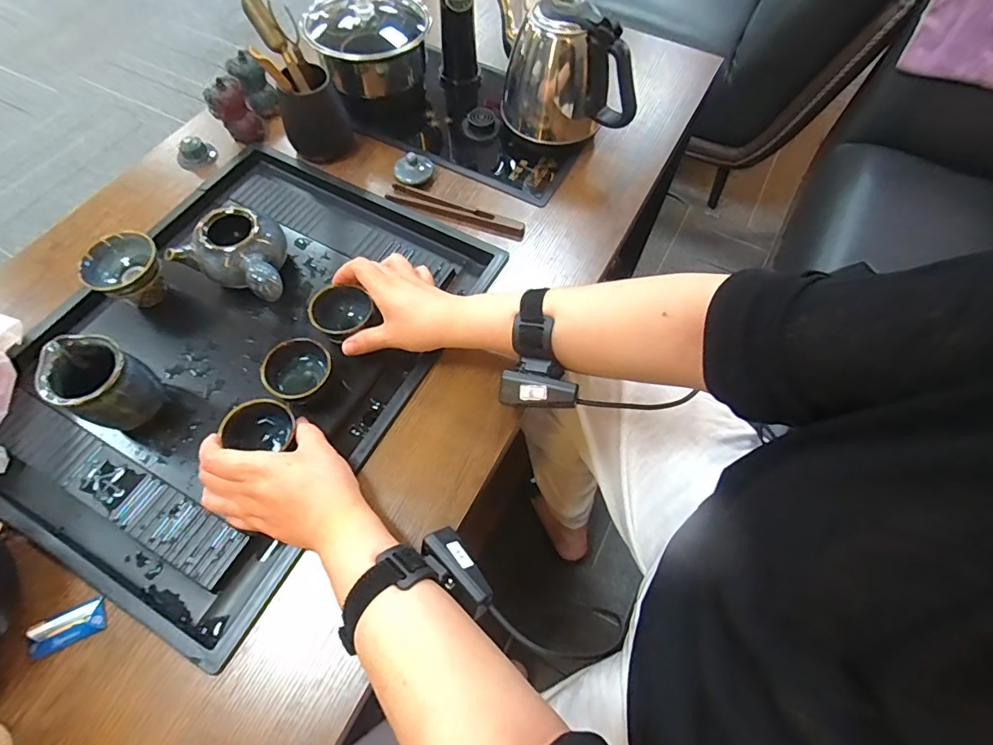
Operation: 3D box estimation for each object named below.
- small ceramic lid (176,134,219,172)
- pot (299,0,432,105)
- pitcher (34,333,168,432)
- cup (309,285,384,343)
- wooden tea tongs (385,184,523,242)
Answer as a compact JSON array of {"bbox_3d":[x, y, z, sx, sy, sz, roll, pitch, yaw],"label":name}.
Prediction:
[{"bbox_3d":[-0.397,-0.292,0.648,0.049,0.029,0.040,-31,67,-16],"label":"small ceramic lid"},{"bbox_3d":[-0.166,-0.439,0.666,0.149,0.130,0.137,0,62,-1],"label":"pot"},{"bbox_3d":[-0.355,0.011,0.449,0.070,0.085,0.065,28,65,13],"label":"pitcher"},{"bbox_3d":[-0.161,-0.062,0.521,0.065,0.043,0.065,5,74,-16],"label":"cup"},{"bbox_3d":[-0.051,-0.197,0.604,0.178,0.011,0.029,22,64,10],"label":"wooden tea tongs"}]

